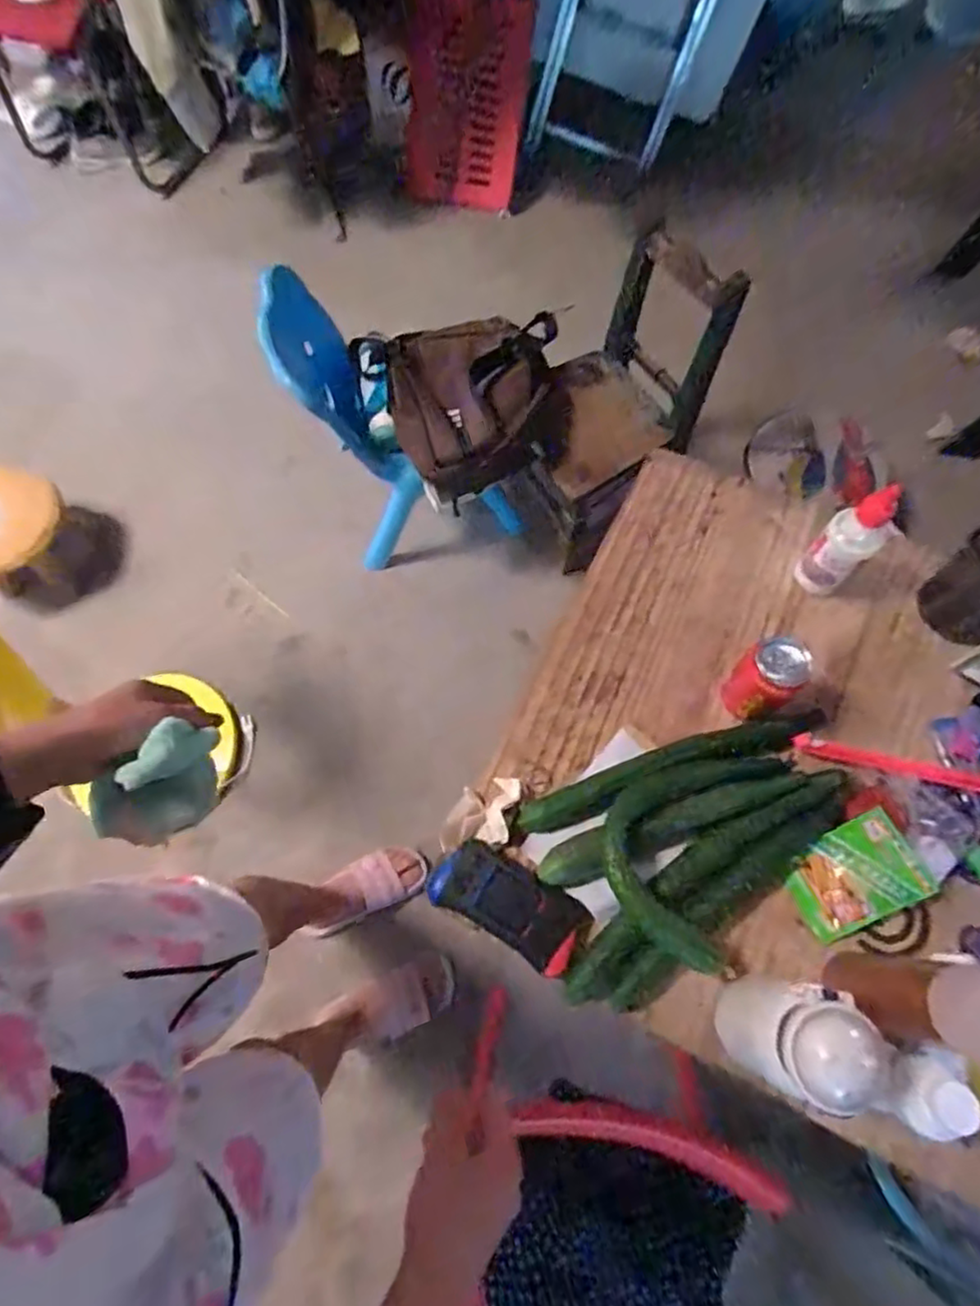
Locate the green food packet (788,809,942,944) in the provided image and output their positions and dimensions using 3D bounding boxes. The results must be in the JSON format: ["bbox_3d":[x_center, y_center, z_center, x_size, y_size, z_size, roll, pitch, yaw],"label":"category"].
[{"bbox_3d":[0.365,0.226,0.656,0.122,0.017,0.089,-35,66,14],"label":"green food packet"}]

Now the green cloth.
[{"bbox_3d":[-0.243,0.097,0.469,0.099,0.069,0.053,-43,73,-13],"label":"green cloth"}]

